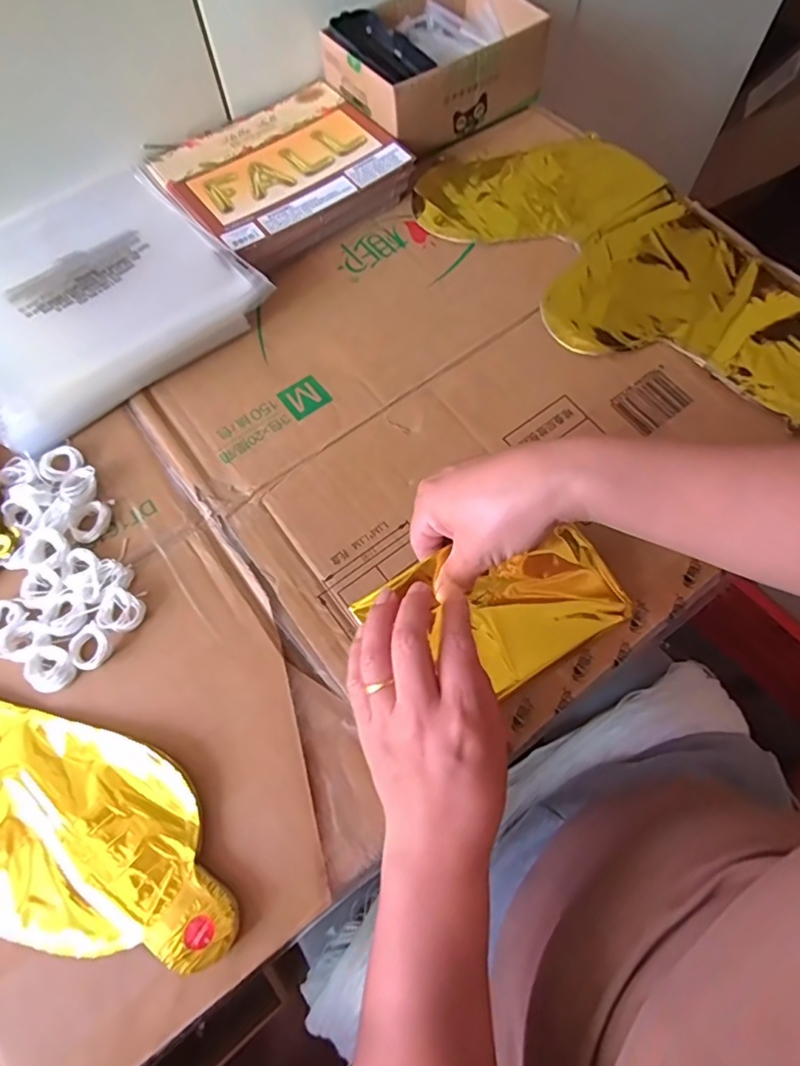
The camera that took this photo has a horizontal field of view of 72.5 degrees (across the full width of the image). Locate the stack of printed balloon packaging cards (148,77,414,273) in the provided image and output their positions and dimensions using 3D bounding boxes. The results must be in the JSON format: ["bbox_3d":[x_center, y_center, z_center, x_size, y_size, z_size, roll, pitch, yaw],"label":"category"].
[{"bbox_3d":[-0.110,-0.335,0.507,0.190,0.030,0.171,-39,72,-13],"label":"stack of printed balloon packaging cards"}]

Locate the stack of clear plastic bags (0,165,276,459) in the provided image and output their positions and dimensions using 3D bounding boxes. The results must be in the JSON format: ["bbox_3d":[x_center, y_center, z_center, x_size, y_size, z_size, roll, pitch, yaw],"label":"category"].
[{"bbox_3d":[-0.263,-0.202,0.455,0.221,0.035,0.234,-39,72,-13],"label":"stack of clear plastic bags"}]

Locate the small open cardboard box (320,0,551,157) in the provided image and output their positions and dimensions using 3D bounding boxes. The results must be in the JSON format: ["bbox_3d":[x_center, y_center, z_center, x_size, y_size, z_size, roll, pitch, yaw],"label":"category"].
[{"bbox_3d":[0.032,-0.456,0.530,0.182,0.067,0.131,-33,70,-11],"label":"small open cardboard box"}]

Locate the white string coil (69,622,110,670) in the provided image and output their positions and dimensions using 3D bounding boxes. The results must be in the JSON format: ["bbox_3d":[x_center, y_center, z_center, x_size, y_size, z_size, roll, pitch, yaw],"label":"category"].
[{"bbox_3d":[-0.197,0.073,0.347,0.024,0.007,0.025,-42,72,-14],"label":"white string coil"}]

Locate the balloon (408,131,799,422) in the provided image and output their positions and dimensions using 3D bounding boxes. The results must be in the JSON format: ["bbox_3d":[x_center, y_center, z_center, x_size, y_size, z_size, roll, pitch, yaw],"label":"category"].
[{"bbox_3d":[0.208,-0.216,0.458,0.196,0.011,0.414,-35,71,-12],"label":"balloon"}]

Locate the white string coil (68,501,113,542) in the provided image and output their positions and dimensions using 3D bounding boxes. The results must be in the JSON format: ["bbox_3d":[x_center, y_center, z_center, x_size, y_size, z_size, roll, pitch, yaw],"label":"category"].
[{"bbox_3d":[-0.219,-0.009,0.386,0.021,0.012,0.030,19,70,9],"label":"white string coil"}]

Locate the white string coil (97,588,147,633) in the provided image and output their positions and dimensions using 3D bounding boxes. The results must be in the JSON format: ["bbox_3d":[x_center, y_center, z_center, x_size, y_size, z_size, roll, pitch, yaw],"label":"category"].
[{"bbox_3d":[-0.183,0.051,0.359,0.028,0.012,0.027,-1,68,2],"label":"white string coil"}]

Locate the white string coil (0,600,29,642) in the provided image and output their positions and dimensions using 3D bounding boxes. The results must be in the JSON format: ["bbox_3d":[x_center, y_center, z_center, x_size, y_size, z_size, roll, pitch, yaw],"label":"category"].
[{"bbox_3d":[-0.264,0.055,0.357,0.032,0.004,0.029,30,72,13],"label":"white string coil"}]

